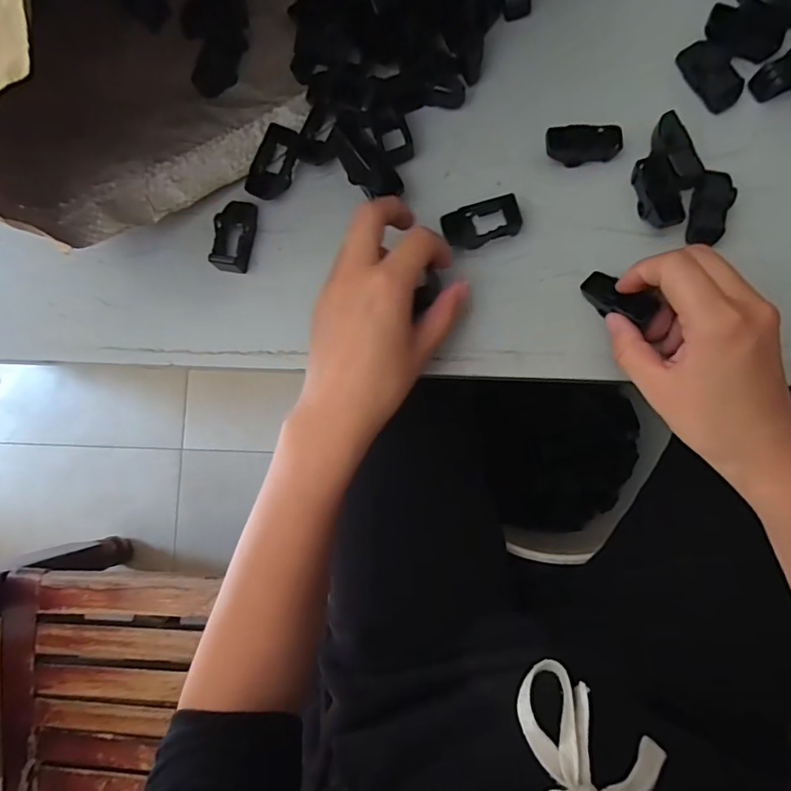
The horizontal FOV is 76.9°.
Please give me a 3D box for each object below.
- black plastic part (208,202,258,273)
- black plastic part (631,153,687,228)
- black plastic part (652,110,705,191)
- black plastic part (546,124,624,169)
[{"bbox_3d":[-0.111,-0.109,0.342,0.024,0.014,0.050,6,84,9],"label":"black plastic part"},{"bbox_3d":[0.162,-0.124,0.307,0.020,0.015,0.047,-9,72,6],"label":"black plastic part"},{"bbox_3d":[0.172,-0.149,0.310,0.019,0.017,0.047,-23,81,5],"label":"black plastic part"},{"bbox_3d":[0.119,-0.159,0.318,0.046,0.015,0.023,-4,83,8],"label":"black plastic part"}]

